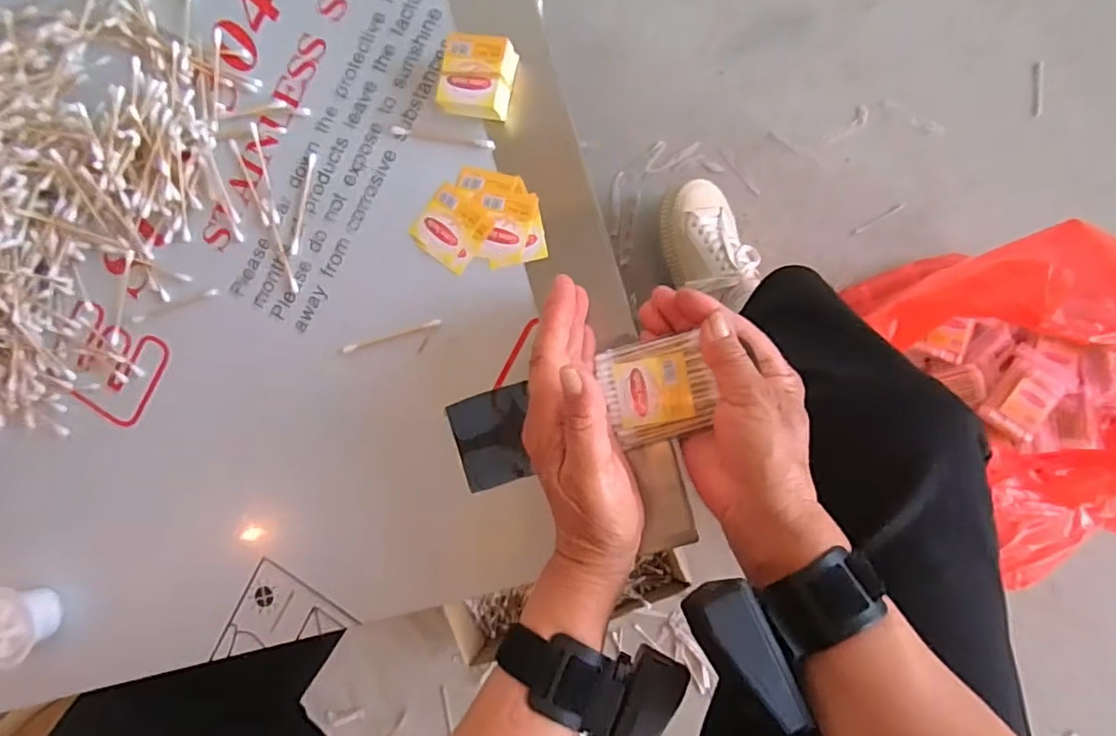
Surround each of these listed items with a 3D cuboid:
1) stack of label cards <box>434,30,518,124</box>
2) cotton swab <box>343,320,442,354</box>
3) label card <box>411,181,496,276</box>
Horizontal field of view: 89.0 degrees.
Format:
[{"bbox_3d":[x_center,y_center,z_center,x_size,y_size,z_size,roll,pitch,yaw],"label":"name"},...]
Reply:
[{"bbox_3d":[-0.051,-0.185,0.367,0.045,0.028,0.048,18,90,9],"label":"stack of label cards"},{"bbox_3d":[-0.112,-0.021,0.381,0.069,0.004,0.005,-16,85,7],"label":"cotton swab"},{"bbox_3d":[-0.071,-0.093,0.377,0.047,0.004,0.045,37,93,8],"label":"label card"}]

